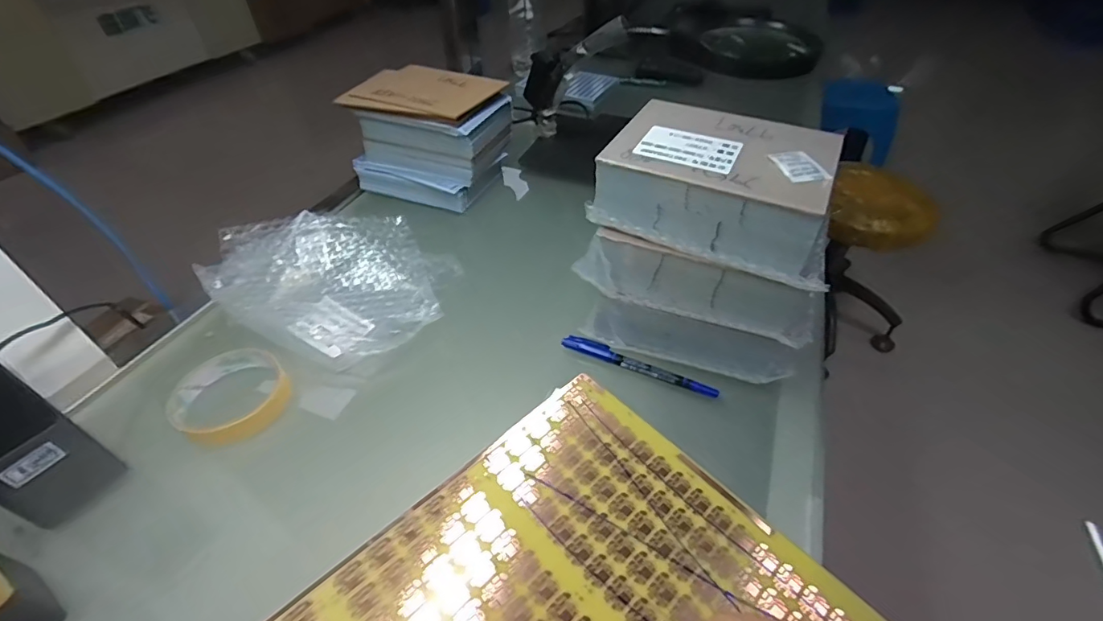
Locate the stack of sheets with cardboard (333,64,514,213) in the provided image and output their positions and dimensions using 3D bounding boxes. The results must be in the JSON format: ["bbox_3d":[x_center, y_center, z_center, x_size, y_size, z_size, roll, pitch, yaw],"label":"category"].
[{"bbox_3d":[-0.152,-0.220,0.627,0.166,0.135,0.131,18,47,14],"label":"stack of sheets with cardboard"}]

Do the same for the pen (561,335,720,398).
[{"bbox_3d":[0.076,0.047,0.426,0.138,0.009,0.013,19,48,15],"label":"pen"}]

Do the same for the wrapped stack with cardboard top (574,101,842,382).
[{"bbox_3d":[0.127,-0.097,0.363,0.162,0.056,0.125,22,48,17],"label":"wrapped stack with cardboard top"}]

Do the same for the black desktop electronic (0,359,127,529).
[{"bbox_3d":[-0.342,0.079,0.305,0.049,0.122,0.053,26,50,21],"label":"black desktop electronic"}]

